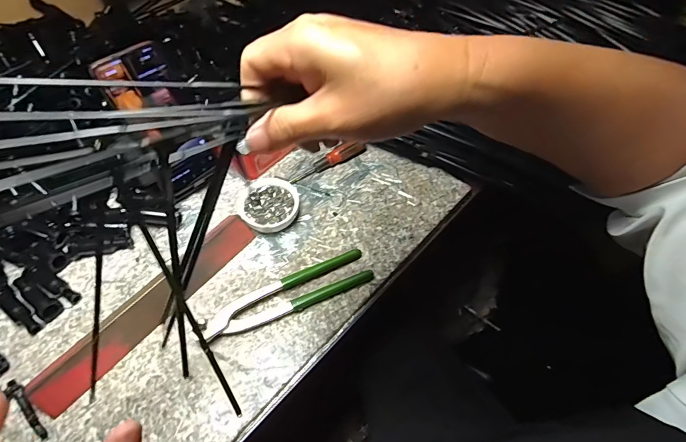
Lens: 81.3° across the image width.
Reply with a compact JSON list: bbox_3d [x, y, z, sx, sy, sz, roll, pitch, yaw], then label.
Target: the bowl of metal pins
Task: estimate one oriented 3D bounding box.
[{"bbox_3d":[-0.095,-0.022,0.506,0.072,0.029,0.084,-20,58,-14],"label":"bowl of metal pins"}]

